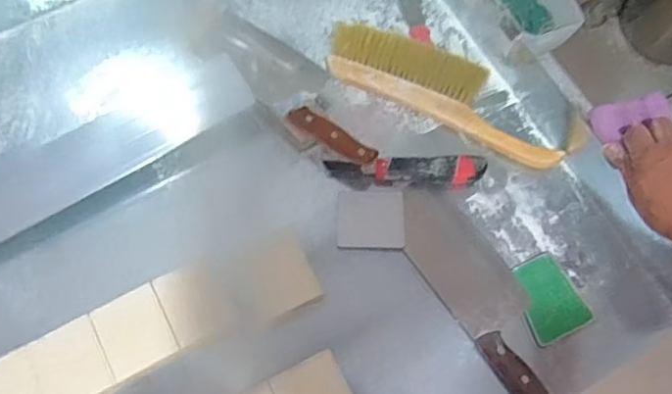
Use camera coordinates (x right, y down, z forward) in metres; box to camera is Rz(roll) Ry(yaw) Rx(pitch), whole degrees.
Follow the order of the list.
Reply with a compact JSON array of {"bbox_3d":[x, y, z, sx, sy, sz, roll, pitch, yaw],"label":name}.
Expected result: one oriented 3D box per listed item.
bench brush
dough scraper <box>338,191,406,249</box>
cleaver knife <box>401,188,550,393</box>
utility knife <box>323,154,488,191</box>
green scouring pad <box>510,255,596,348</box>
[{"bbox_3d":[0.150,-0.148,0.759,0.352,0.039,0.102,26,72,8],"label":"bench brush"},{"bbox_3d":[0.045,0.028,0.701,0.082,0.005,0.075,0,69,2],"label":"dough scraper"},{"bbox_3d":[0.184,0.113,0.667,0.101,0.028,0.299,-32,74,-12],"label":"cleaver knife"},{"bbox_3d":[0.092,-0.031,0.720,0.201,0.025,0.042,-1,70,-1],"label":"utility knife"},{"bbox_3d":[0.258,0.121,0.674,0.079,0.012,0.096,-23,72,-9],"label":"green scouring pad"}]

